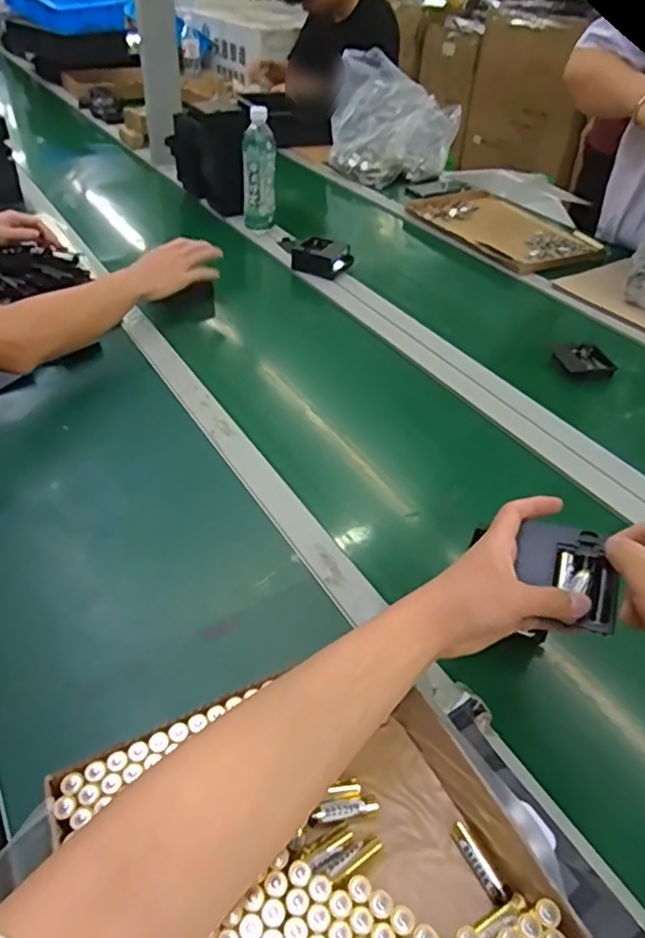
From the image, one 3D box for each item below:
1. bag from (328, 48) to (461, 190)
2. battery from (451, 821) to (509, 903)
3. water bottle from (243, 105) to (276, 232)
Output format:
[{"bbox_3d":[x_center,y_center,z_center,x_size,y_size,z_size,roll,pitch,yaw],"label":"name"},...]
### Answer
[{"bbox_3d":[0.189,-0.893,1.573,0.330,0.271,0.208,7,41,5],"label":"bag"},{"bbox_3d":[0.103,0.259,0.399,0.012,0.010,0.051,-16,44,-21],"label":"battery"},{"bbox_3d":[-0.129,-0.590,1.226,0.066,0.224,0.066,-2,41,-7],"label":"water bottle"}]

